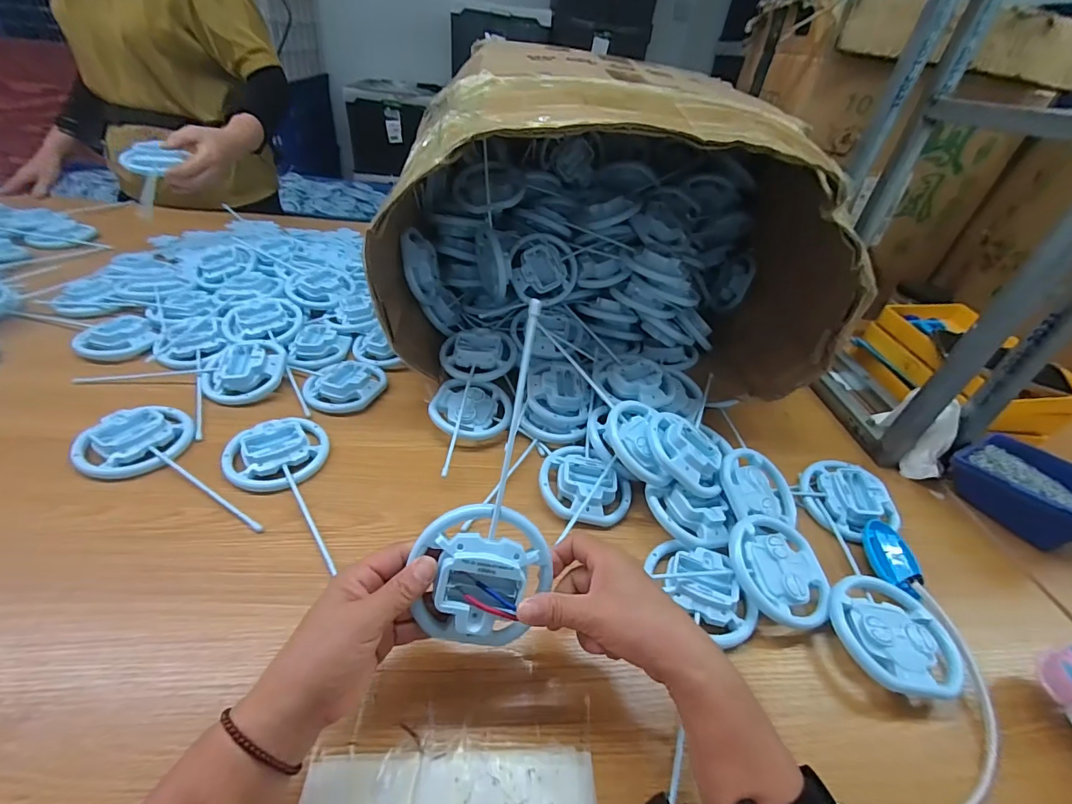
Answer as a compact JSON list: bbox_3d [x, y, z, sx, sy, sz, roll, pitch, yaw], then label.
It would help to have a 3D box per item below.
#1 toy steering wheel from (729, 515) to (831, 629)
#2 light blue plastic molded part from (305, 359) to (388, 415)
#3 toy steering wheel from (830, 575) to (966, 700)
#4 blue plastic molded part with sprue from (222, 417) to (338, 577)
[{"bbox_3d":[0.231,0.159,0.436,0.090,0.033,0.099,4,39,-4],"label":"toy steering wheel"},{"bbox_3d":[-0.258,-0.024,0.620,0.103,0.027,0.083,-26,50,-34],"label":"light blue plastic molded part"},{"bbox_3d":[0.315,0.209,0.406,0.093,0.027,0.103,-21,47,-30],"label":"toy steering wheel"},{"bbox_3d":[-0.259,0.094,0.473,0.104,0.028,0.207,-17,45,-27],"label":"blue plastic molded part with sprue"}]

